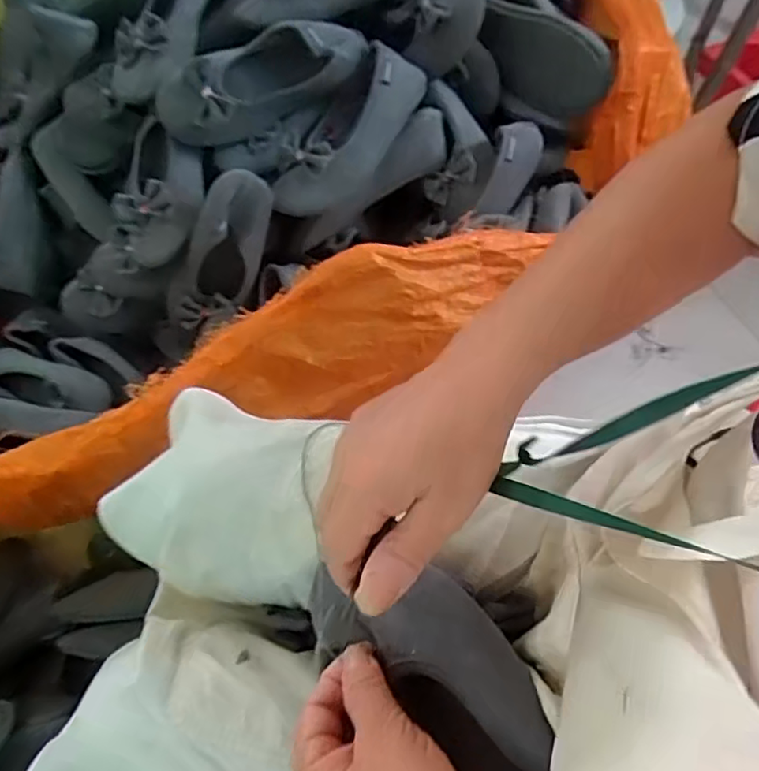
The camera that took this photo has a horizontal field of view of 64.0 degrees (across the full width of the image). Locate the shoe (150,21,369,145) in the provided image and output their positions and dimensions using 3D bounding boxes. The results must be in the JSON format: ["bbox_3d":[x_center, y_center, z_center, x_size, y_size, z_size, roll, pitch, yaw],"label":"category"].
[{"bbox_3d":[-0.134,-0.355,0.704,0.246,0.070,0.093,-24,65,-12],"label":"shoe"}]

